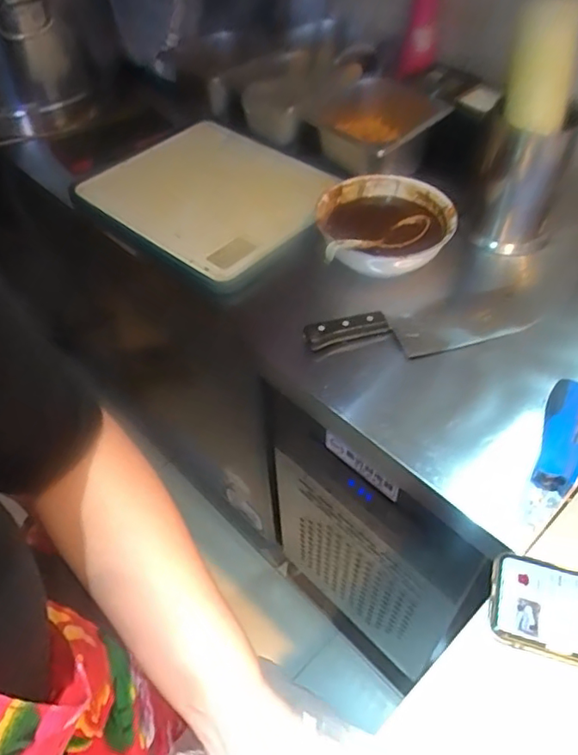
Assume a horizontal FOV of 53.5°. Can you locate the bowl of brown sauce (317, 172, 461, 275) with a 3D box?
[{"bbox_3d":[0.126,-0.204,0.771,0.176,0.061,0.169,0,56,-3],"label":"bowl of brown sauce"}]

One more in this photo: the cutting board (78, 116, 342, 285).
[{"bbox_3d":[-0.130,-0.290,0.867,0.356,0.023,0.295,34,61,19],"label":"cutting board"}]

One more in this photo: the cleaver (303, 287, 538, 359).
[{"bbox_3d":[0.167,-0.066,0.690,0.291,0.029,0.075,-15,57,-12],"label":"cleaver"}]

